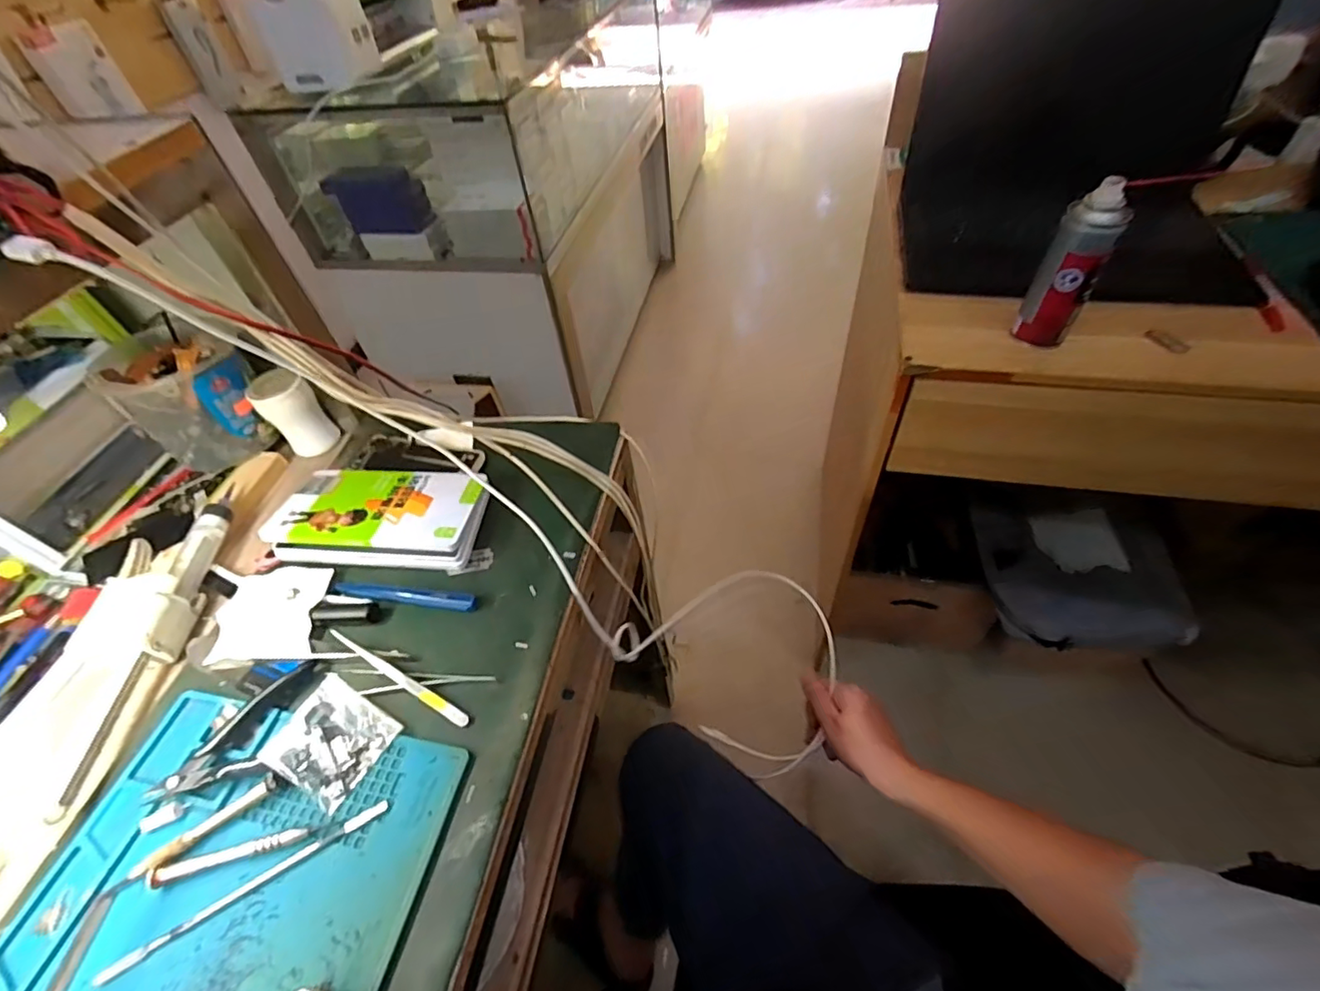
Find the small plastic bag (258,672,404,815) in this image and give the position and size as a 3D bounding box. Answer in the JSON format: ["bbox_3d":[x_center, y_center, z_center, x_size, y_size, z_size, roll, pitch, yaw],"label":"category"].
[{"bbox_3d":[-0.232,0.174,0.398,0.069,0.010,0.065,31,62,9],"label":"small plastic bag"}]

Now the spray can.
[{"bbox_3d":[0.406,-0.221,0.552,0.053,0.153,0.045,25,58,25],"label":"spray can"}]

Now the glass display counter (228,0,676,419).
[{"bbox_3d":[-0.367,-0.845,1.673,0.556,0.930,1.260,6,52,12],"label":"glass display counter"}]

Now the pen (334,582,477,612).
[{"bbox_3d":[-0.217,0.084,0.472,0.131,0.009,0.015,4,51,11],"label":"pen"}]

